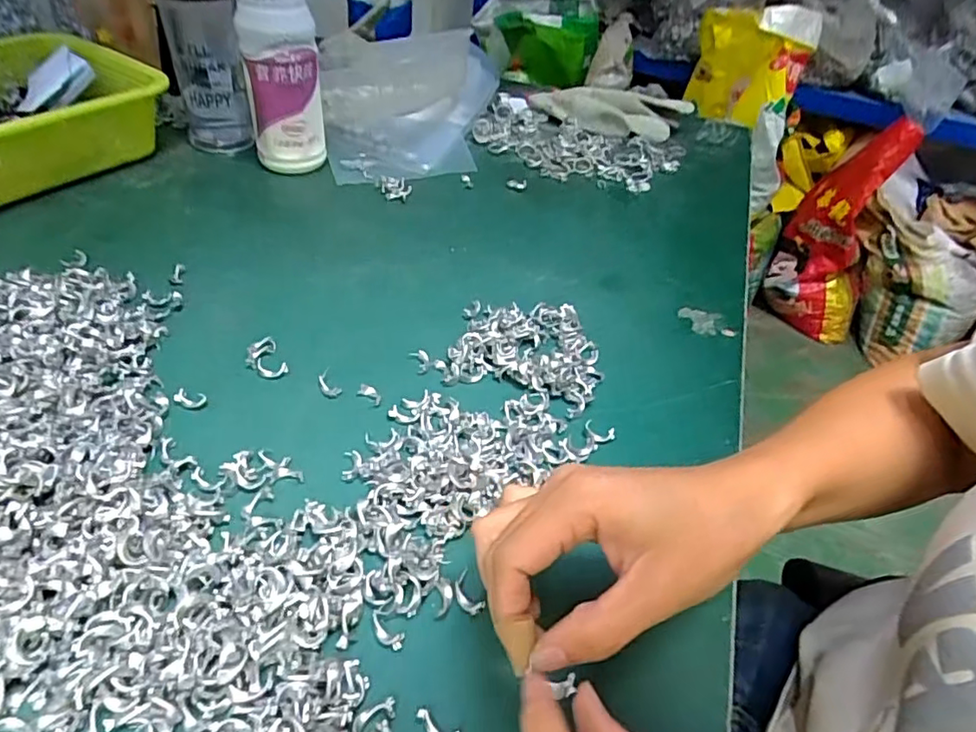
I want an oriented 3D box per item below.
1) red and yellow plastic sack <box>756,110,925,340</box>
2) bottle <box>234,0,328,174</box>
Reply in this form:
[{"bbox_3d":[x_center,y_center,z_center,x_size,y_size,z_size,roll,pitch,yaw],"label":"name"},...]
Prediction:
[{"bbox_3d":[0.967,-0.353,1.610,0.274,0.569,0.146,26,45,17],"label":"red and yellow plastic sack"},{"bbox_3d":[-0.191,-0.277,0.543,0.067,0.204,0.062,-7,44,-15],"label":"bottle"}]

